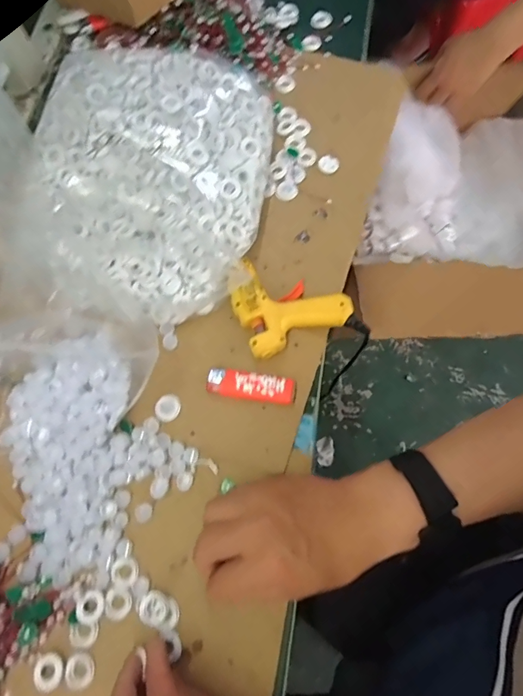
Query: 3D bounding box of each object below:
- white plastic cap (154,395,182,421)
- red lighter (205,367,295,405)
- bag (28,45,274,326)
[{"bbox_3d":[-0.089,0.056,0.398,0.024,0.004,0.024,-1,72,2],"label":"white plastic cap"},{"bbox_3d":[-0.010,0.036,0.401,0.083,0.010,0.025,10,73,5],"label":"red lighter"},{"bbox_3d":[-0.116,-0.188,0.445,0.244,0.059,0.316,3,72,3],"label":"bag"}]

